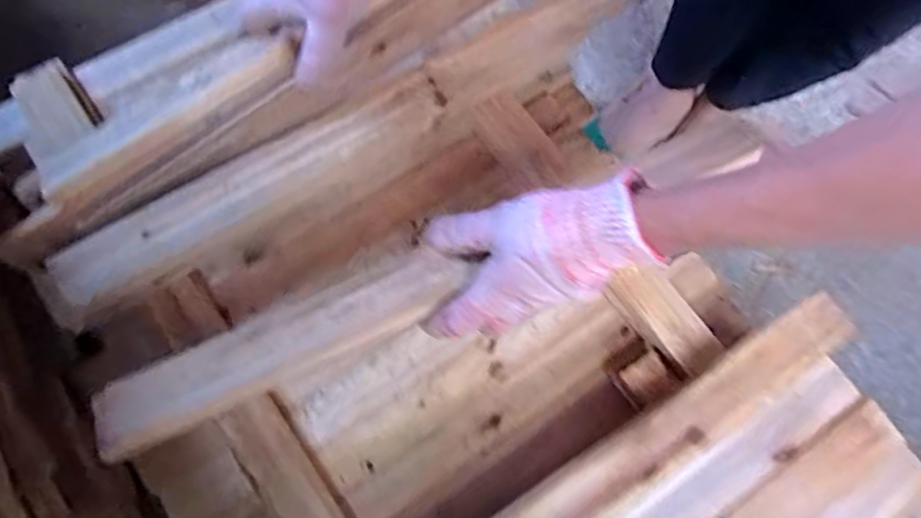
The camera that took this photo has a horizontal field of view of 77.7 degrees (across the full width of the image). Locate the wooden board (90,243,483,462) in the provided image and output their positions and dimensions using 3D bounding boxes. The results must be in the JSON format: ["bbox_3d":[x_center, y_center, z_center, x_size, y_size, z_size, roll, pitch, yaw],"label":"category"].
[{"bbox_3d":[-0.115,0.056,0.378,0.247,0.014,0.063,-21,56,-7],"label":"wooden board"}]

